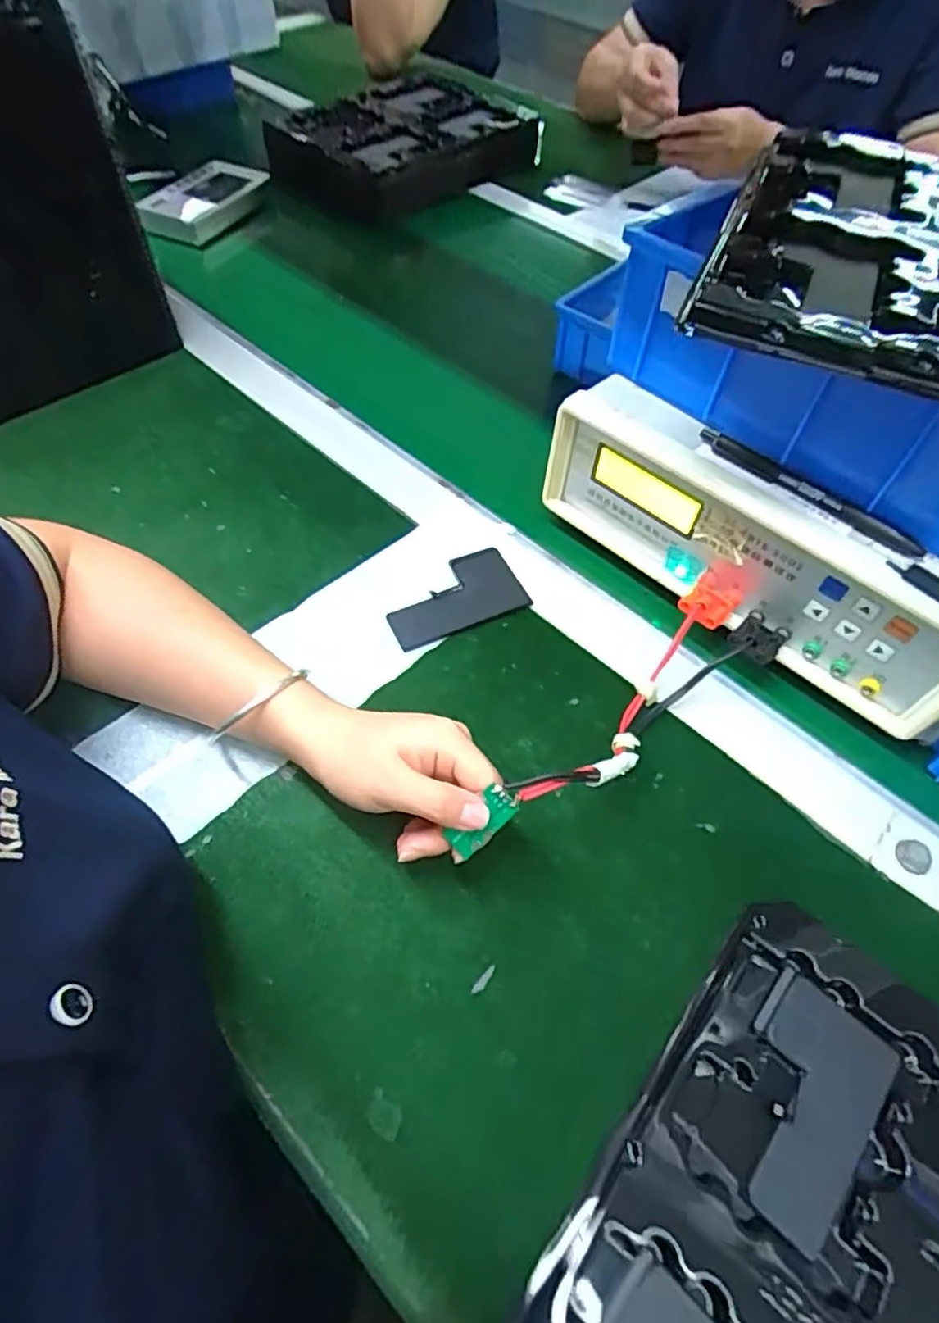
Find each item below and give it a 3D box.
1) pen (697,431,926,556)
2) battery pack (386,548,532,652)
[{"bbox_3d":[0.194,-0.100,0.376,0.016,0.010,0.139,-37,64,-23],"label":"pen"},{"bbox_3d":[-0.011,-0.046,0.455,0.097,0.009,0.058,-22,59,-16],"label":"battery pack"}]

